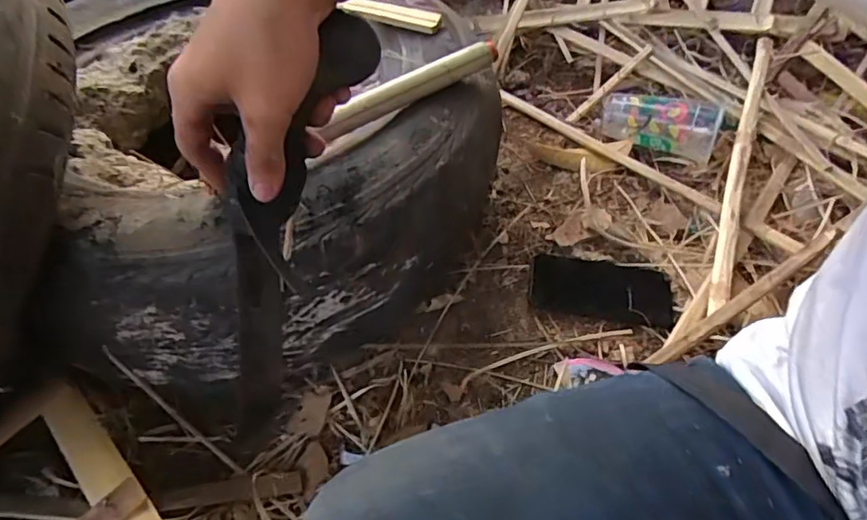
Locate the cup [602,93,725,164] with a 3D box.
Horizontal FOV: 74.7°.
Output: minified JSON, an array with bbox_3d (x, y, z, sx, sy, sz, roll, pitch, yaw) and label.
[{"bbox_3d":[0.317,-0.194,0.798,0.155,0.066,0.062,14,49,12],"label":"cup"}]

